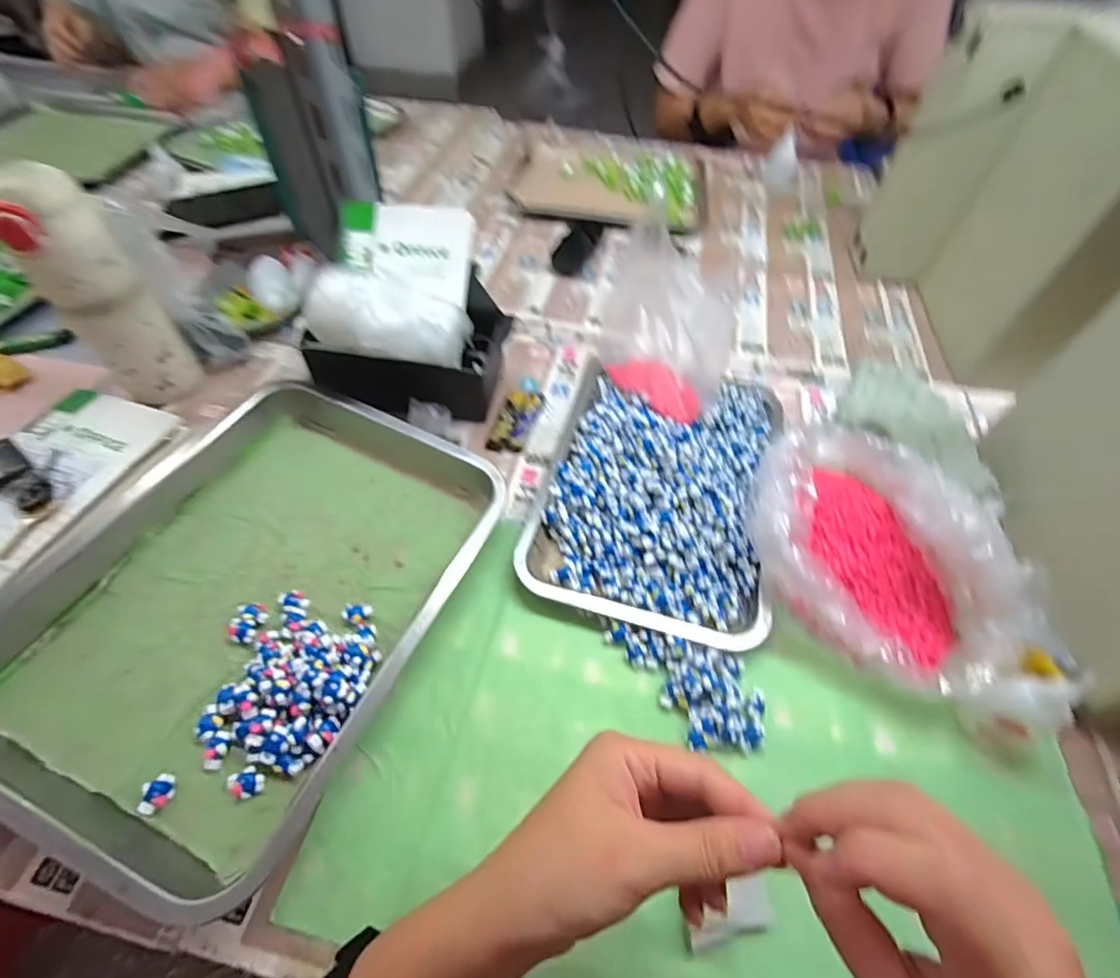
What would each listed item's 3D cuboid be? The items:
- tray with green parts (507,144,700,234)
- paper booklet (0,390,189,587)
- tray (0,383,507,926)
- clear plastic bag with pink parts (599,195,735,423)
[{"bbox_3d":[0.081,-0.508,0.866,0.297,0.025,0.225,10,54,6],"label":"tray with green parts"},{"bbox_3d":[-0.455,-0.010,0.452,0.145,0.018,0.199,15,55,11],"label":"paper booklet"},{"bbox_3d":[-0.239,0.076,0.404,0.287,0.049,0.363,21,56,14],"label":"tray"},{"bbox_3d":[0.103,-0.153,0.531,0.089,0.140,0.192,-16,56,-12],"label":"clear plastic bag with pink parts"}]

